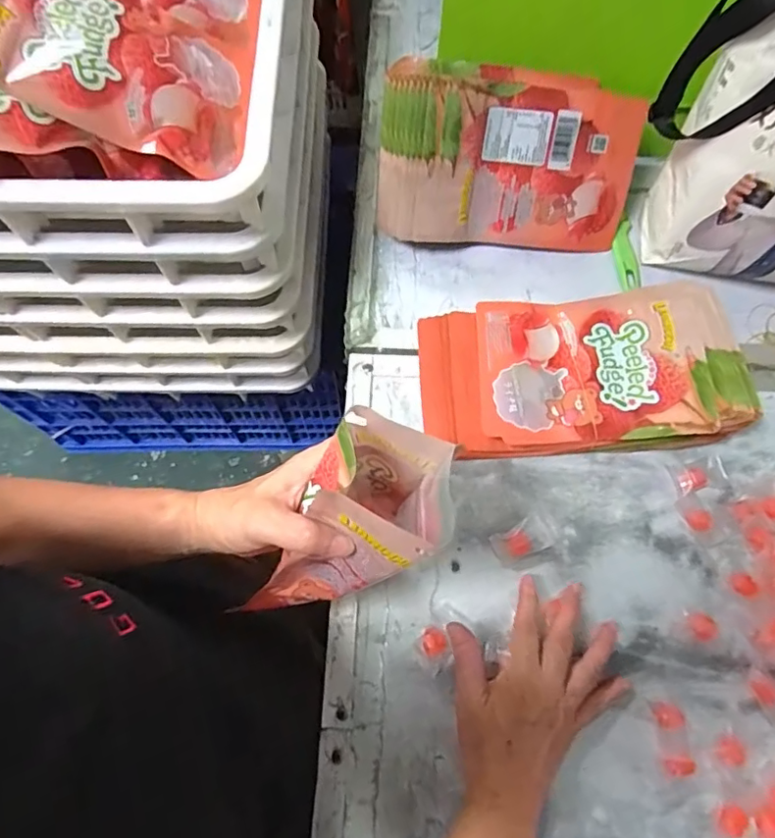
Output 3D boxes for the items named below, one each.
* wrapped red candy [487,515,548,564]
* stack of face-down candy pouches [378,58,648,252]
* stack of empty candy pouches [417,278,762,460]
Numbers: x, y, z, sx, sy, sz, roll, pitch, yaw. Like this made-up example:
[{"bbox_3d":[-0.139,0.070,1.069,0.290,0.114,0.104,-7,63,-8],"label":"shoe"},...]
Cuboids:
[{"bbox_3d":[0.126,0.115,0.514,0.053,0.015,0.031,-21,71,-9],"label":"wrapped red candy"},{"bbox_3d":[0.132,-0.280,0.593,0.279,0.174,0.058,1,32,-7],"label":"stack of face-down candy pouches"},{"bbox_3d":[0.192,-0.050,0.551,0.310,0.063,0.169,0,69,-1],"label":"stack of empty candy pouches"}]

